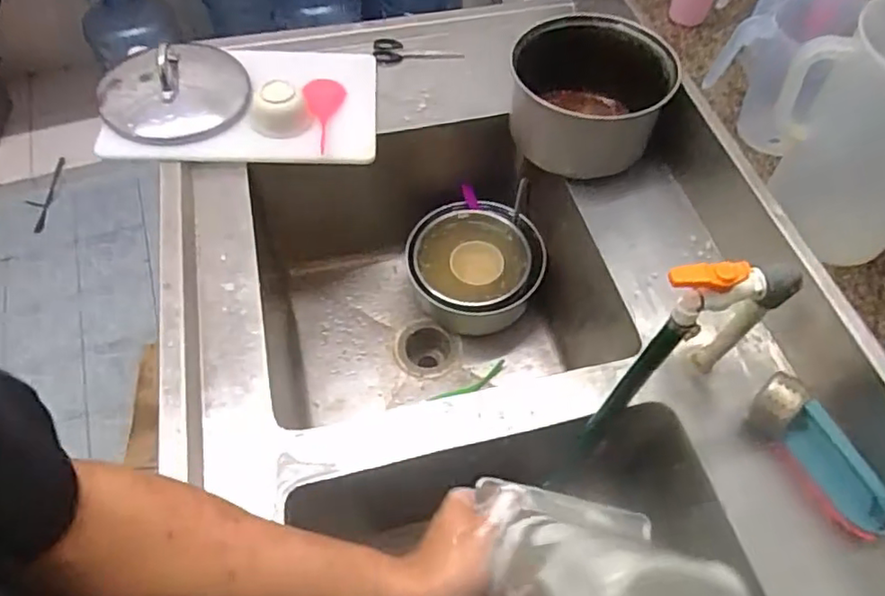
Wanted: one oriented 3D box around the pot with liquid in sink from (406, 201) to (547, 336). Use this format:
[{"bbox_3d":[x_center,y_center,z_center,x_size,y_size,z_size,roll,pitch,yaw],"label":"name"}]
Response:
[{"bbox_3d":[0.060,-0.042,1.094,0.220,0.139,0.216,0,58,-1],"label":"pot with liquid in sink"}]

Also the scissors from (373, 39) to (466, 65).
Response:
[{"bbox_3d":[-0.042,-0.425,1.053,0.154,0.017,0.047,2,58,0],"label":"scissors"}]

